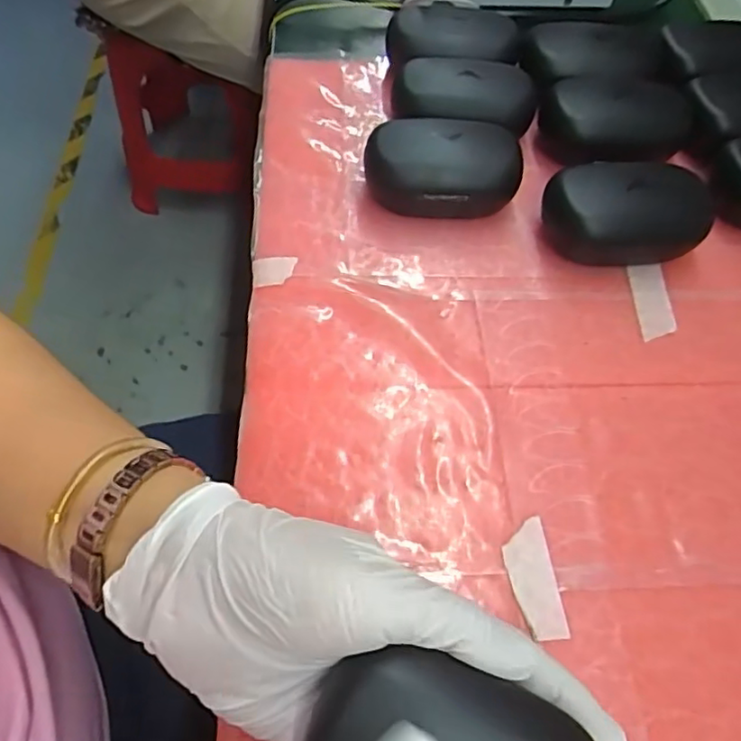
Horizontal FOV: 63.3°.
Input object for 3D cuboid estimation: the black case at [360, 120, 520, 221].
[{"bbox_3d":[0.040,-0.112,0.341,0.086,0.035,0.048,8,59,1],"label":"black case"}]

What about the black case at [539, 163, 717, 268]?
[{"bbox_3d":[0.139,-0.086,0.328,0.084,0.039,0.050,2,59,-2],"label":"black case"}]

